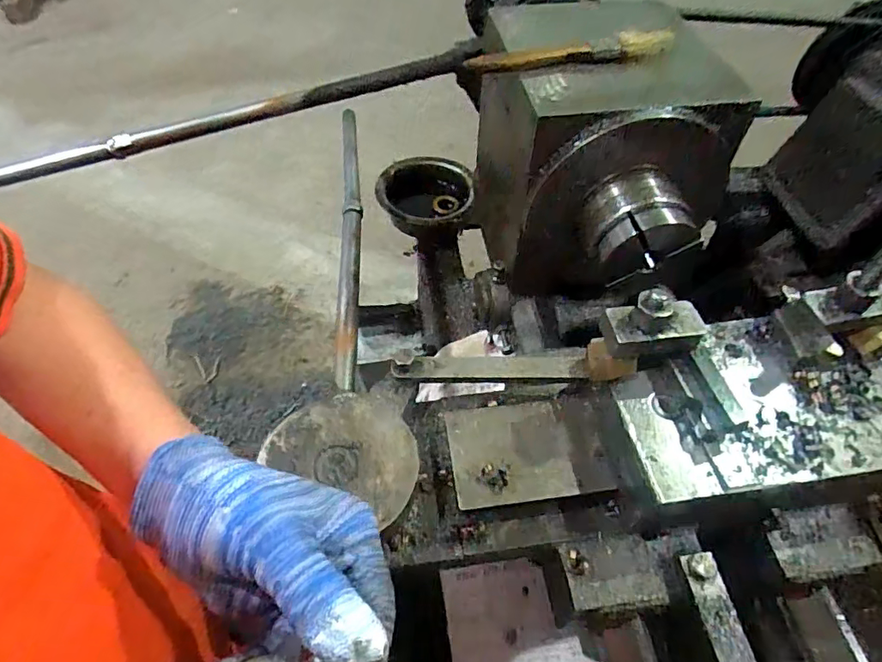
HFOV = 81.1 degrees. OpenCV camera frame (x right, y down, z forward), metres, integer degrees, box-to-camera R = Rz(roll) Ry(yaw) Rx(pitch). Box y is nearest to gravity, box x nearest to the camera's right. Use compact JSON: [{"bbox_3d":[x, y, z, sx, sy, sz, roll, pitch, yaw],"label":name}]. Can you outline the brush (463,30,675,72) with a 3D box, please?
[{"bbox_3d":[0.094,-0.199,0.368,0.151,0.024,0.007,-9,74,-7],"label":"brush"}]

